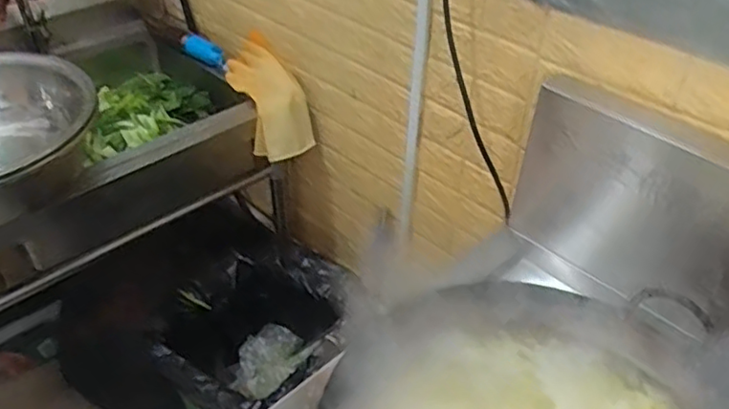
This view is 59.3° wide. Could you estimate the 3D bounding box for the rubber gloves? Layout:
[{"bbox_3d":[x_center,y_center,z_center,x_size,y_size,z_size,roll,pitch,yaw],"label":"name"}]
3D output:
[{"bbox_3d":[-0.184,-0.208,1.205,0.109,0.081,0.245,-21,79,-25],"label":"rubber gloves"}]

